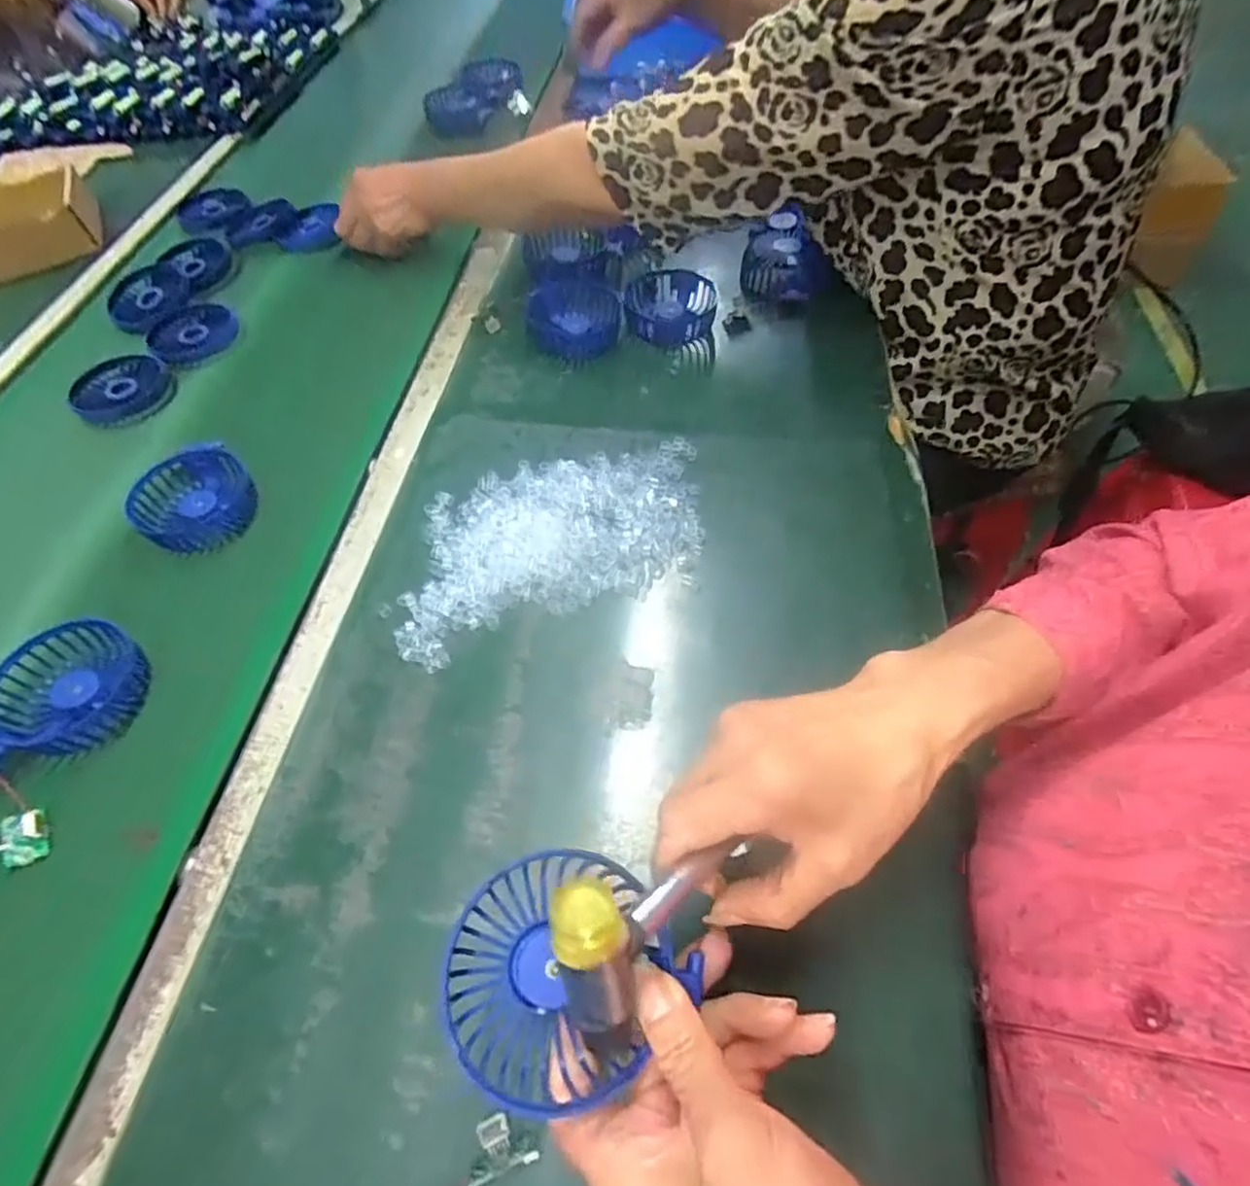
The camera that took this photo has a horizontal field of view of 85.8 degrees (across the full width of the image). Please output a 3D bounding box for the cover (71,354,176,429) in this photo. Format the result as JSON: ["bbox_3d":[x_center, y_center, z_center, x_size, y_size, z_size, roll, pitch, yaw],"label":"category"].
[{"bbox_3d":[-0.476,-0.194,0.637,0.076,0.013,0.086,21,58,14],"label":"cover"}]

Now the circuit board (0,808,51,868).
[{"bbox_3d":[-0.353,0.144,0.395,0.024,0.011,0.030,-16,57,-11],"label":"circuit board"}]

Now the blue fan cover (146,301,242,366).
[{"bbox_3d":[-0.434,-0.263,0.673,0.084,0.013,0.078,8,56,6],"label":"blue fan cover"}]

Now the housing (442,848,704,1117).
[{"bbox_3d":[-0.024,0.149,0.271,0.091,0.038,0.089,0,55,0],"label":"housing"}]

